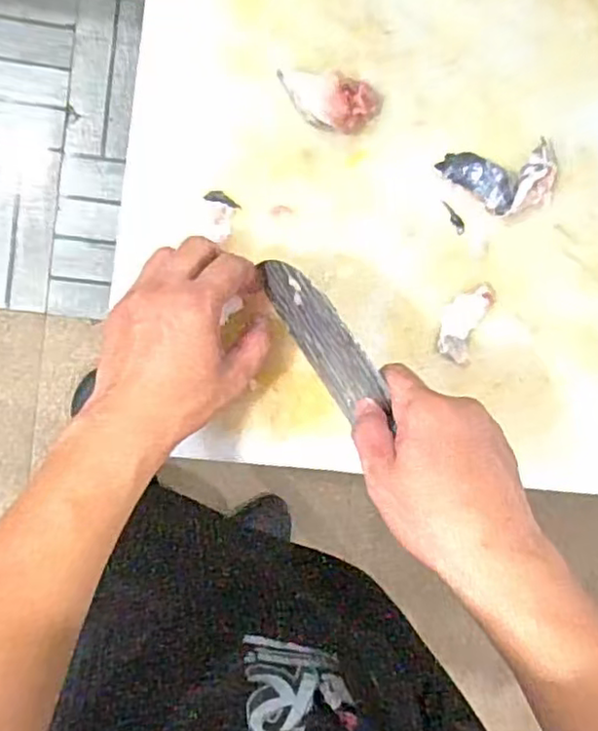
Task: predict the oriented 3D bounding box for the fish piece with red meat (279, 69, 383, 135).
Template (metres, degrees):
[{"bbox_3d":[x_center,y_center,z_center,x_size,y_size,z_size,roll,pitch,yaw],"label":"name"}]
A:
[{"bbox_3d":[0.025,-0.199,0.477,0.071,0.027,0.049,33,84,-8],"label":"fish piece with red meat"}]

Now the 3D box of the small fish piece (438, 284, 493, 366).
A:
[{"bbox_3d":[0.126,-0.033,0.496,0.029,0.014,0.059,23,86,-9],"label":"small fish piece"}]

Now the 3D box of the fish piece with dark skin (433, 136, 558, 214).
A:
[{"bbox_3d":[0.154,-0.141,0.504,0.089,0.016,0.052,-6,91,-10],"label":"fish piece with dark skin"}]

